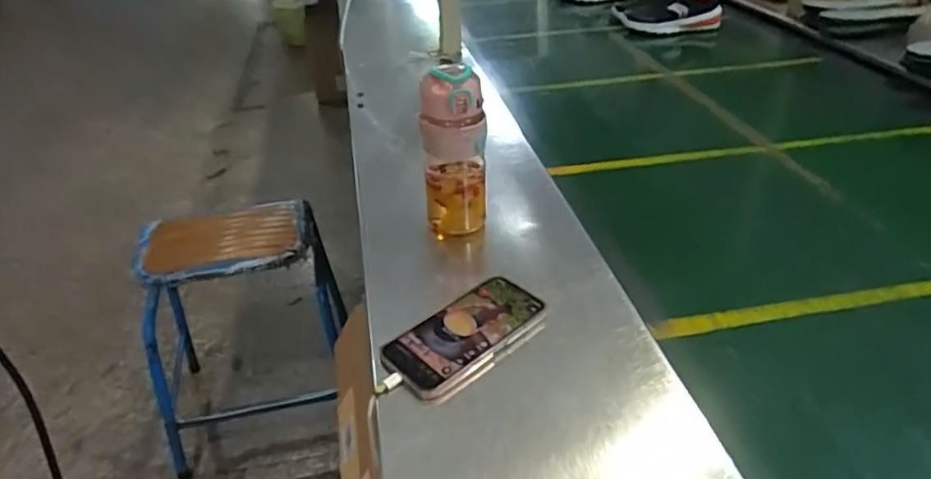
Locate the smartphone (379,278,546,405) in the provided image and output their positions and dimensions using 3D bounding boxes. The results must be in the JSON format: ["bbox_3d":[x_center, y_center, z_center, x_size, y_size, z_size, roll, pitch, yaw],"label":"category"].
[{"bbox_3d":[0.003,0.092,0.597,0.167,0.018,0.080,-31,43,-33],"label":"smartphone"}]

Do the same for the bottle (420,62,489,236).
[{"bbox_3d":[-0.014,-0.100,0.727,0.073,0.206,0.064,-3,35,0],"label":"bottle"}]

